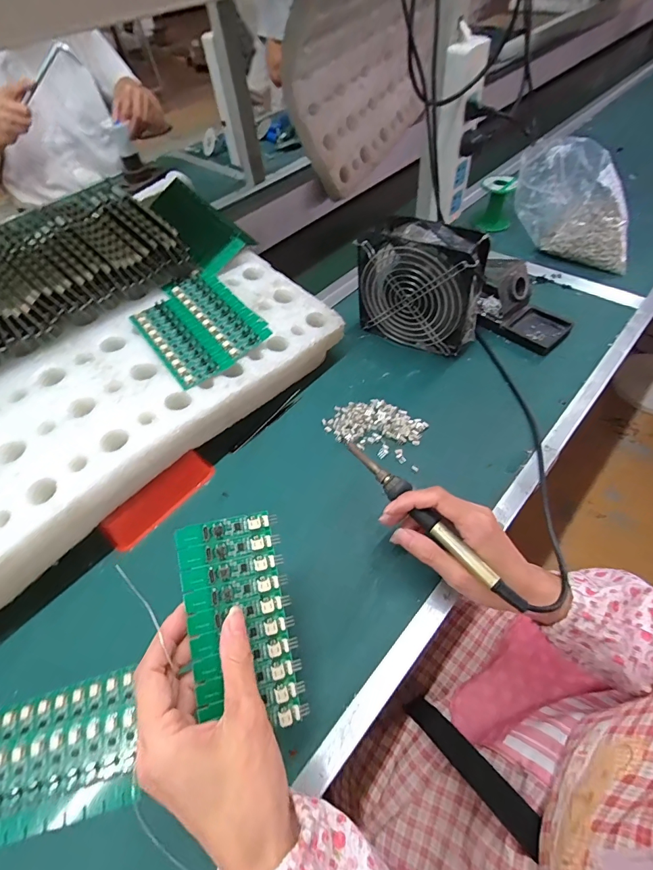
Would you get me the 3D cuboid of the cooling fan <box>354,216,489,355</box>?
[{"bbox_3d":[0.120,-0.191,0.526,0.160,0.154,0.056,20,57,20],"label":"cooling fan"}]

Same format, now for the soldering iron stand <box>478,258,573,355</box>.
[{"bbox_3d":[0.270,-0.185,0.557,0.138,0.071,0.076,36,63,28],"label":"soldering iron stand"}]

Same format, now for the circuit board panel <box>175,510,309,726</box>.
[{"bbox_3d":[-0.058,0.123,0.268,0.064,0.005,0.134,-8,80,-17],"label":"circuit board panel"}]

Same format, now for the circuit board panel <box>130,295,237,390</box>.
[{"bbox_3d":[-0.168,-0.111,0.459,0.063,0.005,0.136,-33,65,-22],"label":"circuit board panel"}]

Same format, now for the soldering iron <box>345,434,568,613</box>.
[{"bbox_3d":[0.085,0.070,0.341,0.016,0.016,0.207,-36,62,-21],"label":"soldering iron"}]

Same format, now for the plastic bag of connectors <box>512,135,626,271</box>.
[{"bbox_3d":[0.398,-0.370,0.638,0.208,0.148,0.076,30,61,25],"label":"plastic bag of connectors"}]

